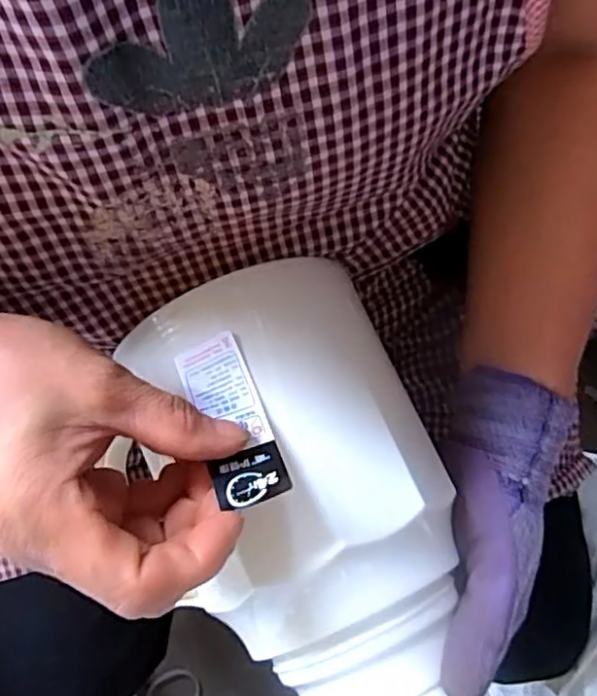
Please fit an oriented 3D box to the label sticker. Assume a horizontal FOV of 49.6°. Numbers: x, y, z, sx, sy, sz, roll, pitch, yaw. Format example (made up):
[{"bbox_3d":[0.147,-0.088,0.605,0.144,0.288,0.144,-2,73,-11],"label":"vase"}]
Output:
[{"bbox_3d":[-0.027,0.028,0.255,0.027,0.012,0.076,-22,51,-3],"label":"label sticker"}]

